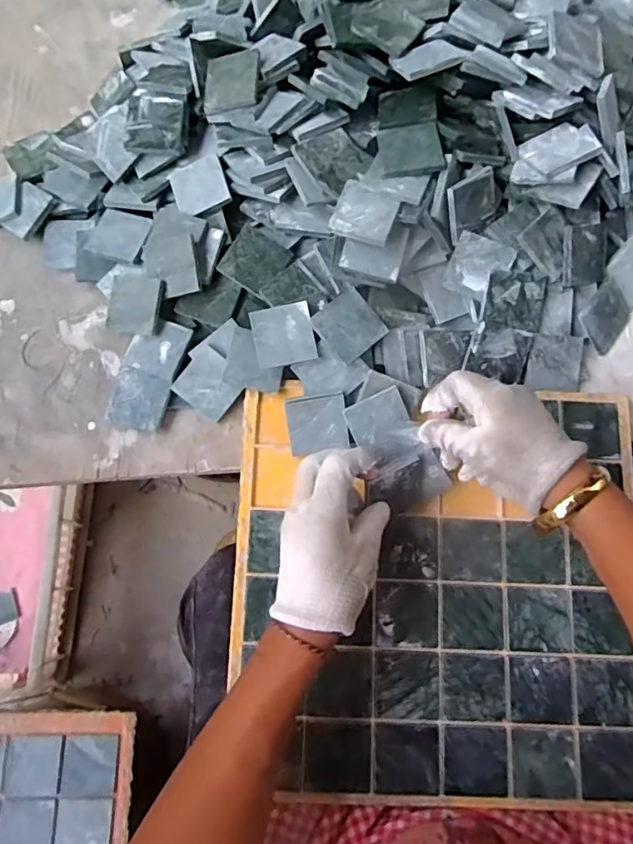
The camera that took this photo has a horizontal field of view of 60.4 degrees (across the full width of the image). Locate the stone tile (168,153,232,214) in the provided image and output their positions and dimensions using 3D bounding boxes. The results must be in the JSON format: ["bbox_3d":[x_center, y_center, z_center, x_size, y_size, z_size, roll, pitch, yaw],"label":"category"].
[{"bbox_3d":[-0.104,-0.208,0.480,0.050,0.007,0.053,-20,81,12],"label":"stone tile"}]

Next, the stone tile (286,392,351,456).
[{"bbox_3d":[0.001,0.002,0.452,0.048,0.006,0.048,-7,111,1],"label":"stone tile"}]

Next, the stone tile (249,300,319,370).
[{"bbox_3d":[-0.027,-0.071,0.447,0.049,0.004,0.048,-12,89,4],"label":"stone tile"}]

